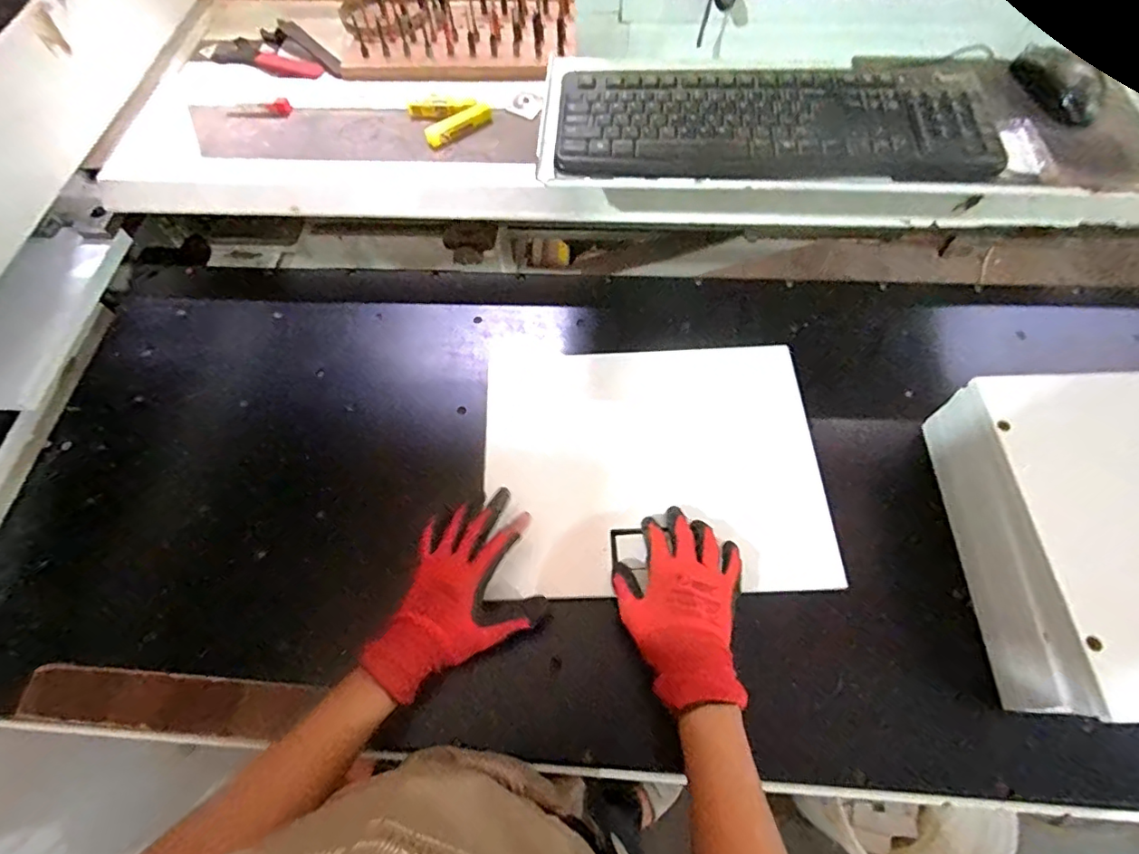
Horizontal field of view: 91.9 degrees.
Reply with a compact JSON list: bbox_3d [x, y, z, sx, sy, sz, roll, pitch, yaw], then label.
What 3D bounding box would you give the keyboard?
[{"bbox_3d":[0.208,-0.315,0.576,0.430,0.022,0.148,5,64,5],"label":"keyboard"}]

